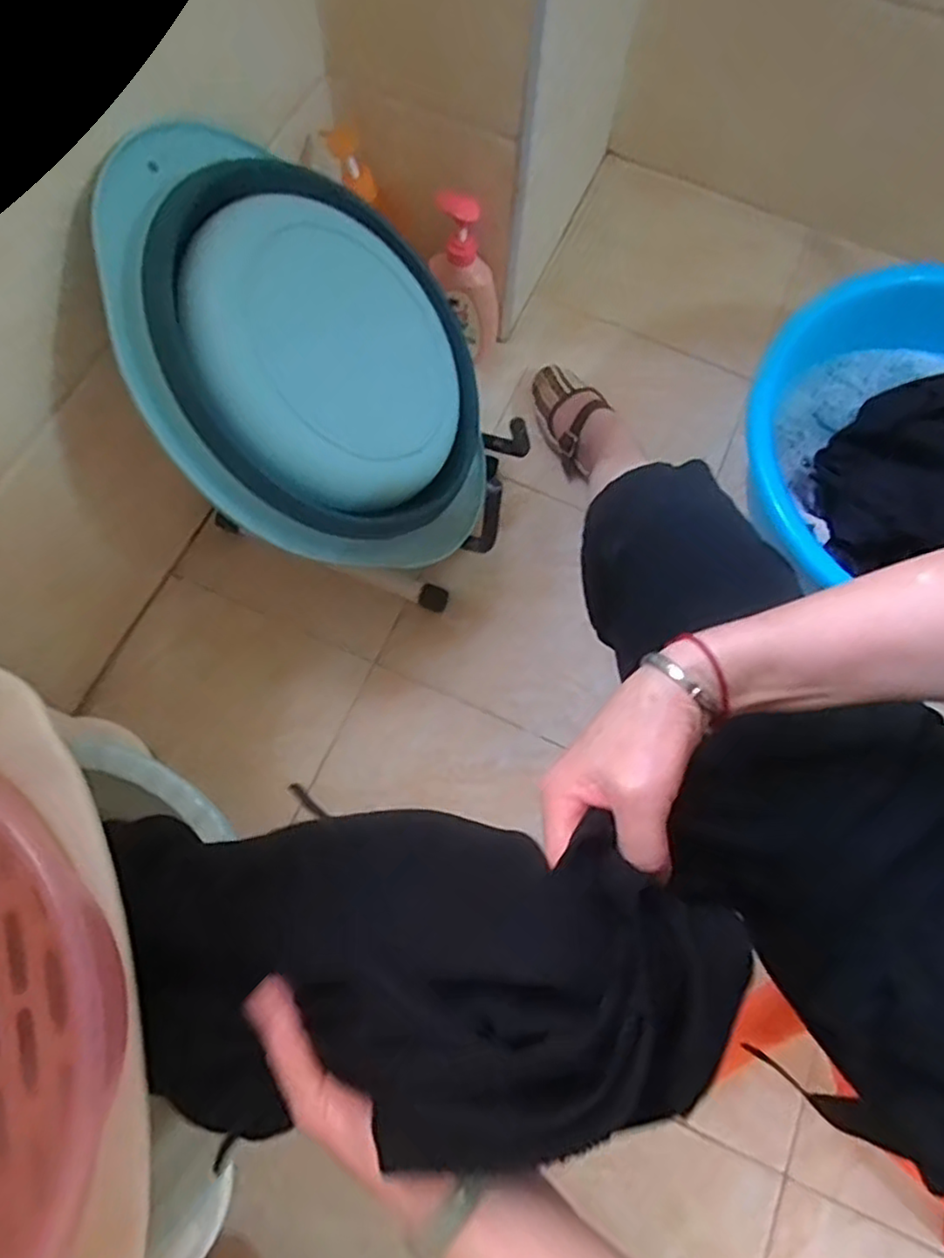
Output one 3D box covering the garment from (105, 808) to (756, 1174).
[{"bbox_3d":[-0.077,0.189,0.389,0.425,0.078,0.160,-11,67,36],"label":"garment"}]

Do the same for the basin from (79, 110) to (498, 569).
[{"bbox_3d":[-0.124,-0.241,0.629,0.416,0.057,0.353,30,66,-34],"label":"basin"}]

